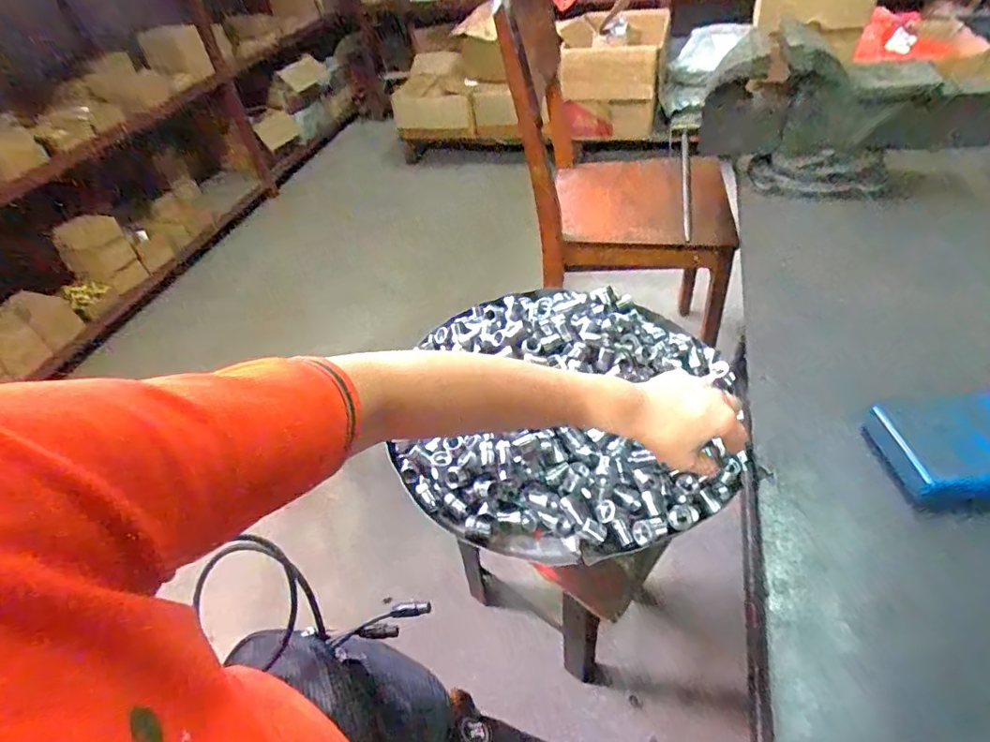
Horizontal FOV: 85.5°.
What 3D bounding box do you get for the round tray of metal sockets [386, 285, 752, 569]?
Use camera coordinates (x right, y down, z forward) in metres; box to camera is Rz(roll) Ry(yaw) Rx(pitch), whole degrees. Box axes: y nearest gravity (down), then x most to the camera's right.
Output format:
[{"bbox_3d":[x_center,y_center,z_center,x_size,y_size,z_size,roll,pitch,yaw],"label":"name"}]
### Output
[{"bbox_3d":[0.070,0.020,0.567,0.353,0.081,0.338,4,45,12],"label":"round tray of metal sockets"}]

